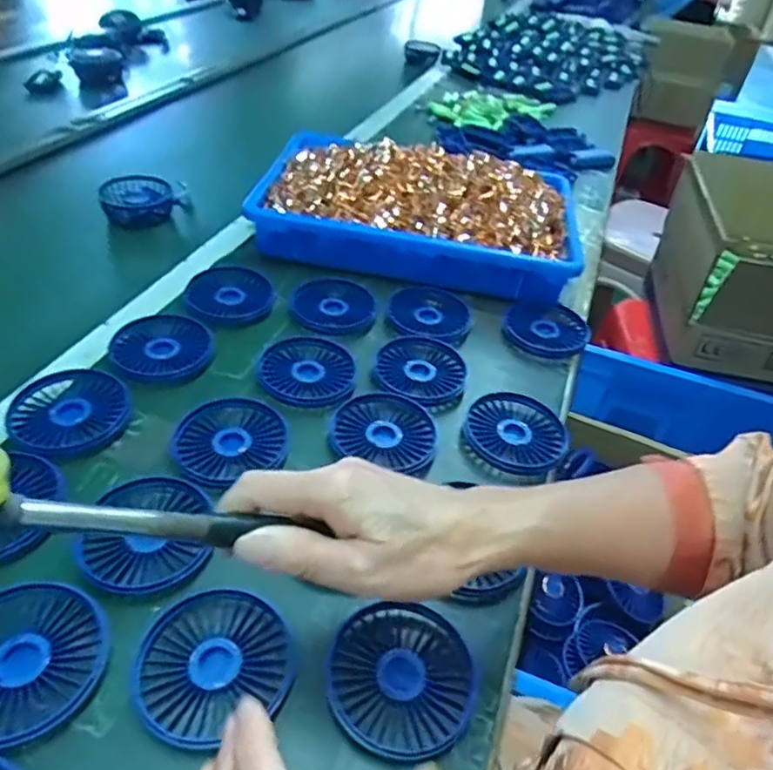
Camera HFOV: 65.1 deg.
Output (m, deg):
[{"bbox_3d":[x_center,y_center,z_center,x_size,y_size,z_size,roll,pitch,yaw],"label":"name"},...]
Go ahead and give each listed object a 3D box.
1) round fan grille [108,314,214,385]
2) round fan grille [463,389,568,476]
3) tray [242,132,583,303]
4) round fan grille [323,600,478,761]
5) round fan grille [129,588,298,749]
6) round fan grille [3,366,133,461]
[{"bbox_3d":[-0.201,-0.032,0.546,0.084,0.013,0.087,4,41,-4],"label":"round fan grille"},{"bbox_3d":[0.110,0.039,0.514,0.083,0.014,0.084,4,41,-4],"label":"round fan grille"},{"bbox_3d":[0.041,-0.218,0.734,0.368,0.093,0.237,11,41,4],"label":"tray"},{"bbox_3d":[0.009,0.171,0.355,0.086,0.013,0.082,4,41,-4],"label":"round fan grille"},{"bbox_3d":[-0.101,0.157,0.350,0.086,0.011,0.082,4,41,-4],"label":"round fan grille"},{"bbox_3d":[-0.248,0.021,0.476,0.087,0.013,0.086,4,41,-4],"label":"round fan grille"}]

